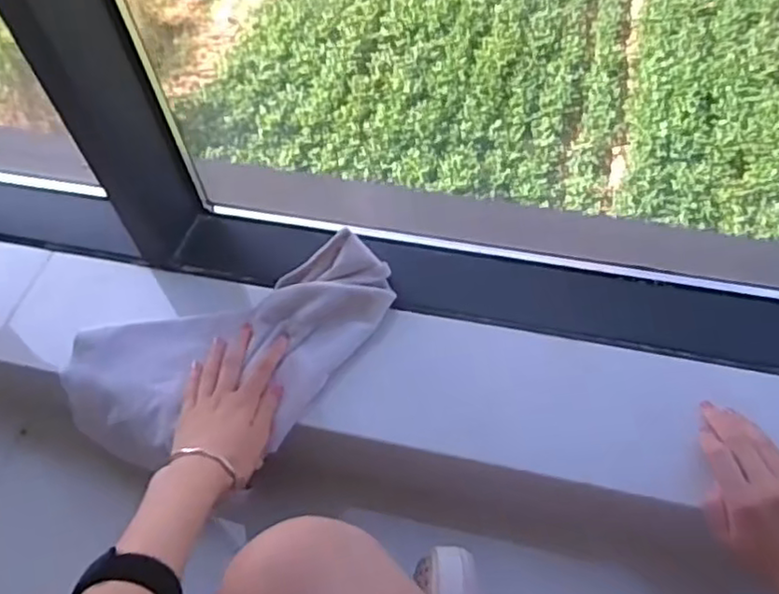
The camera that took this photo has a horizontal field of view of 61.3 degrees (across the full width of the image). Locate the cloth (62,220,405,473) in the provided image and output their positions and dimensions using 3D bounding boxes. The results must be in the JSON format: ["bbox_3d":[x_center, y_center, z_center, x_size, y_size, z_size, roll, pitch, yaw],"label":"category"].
[{"bbox_3d":[-0.149,0.073,0.644,0.336,0.075,0.160,-21,58,-2],"label":"cloth"}]

